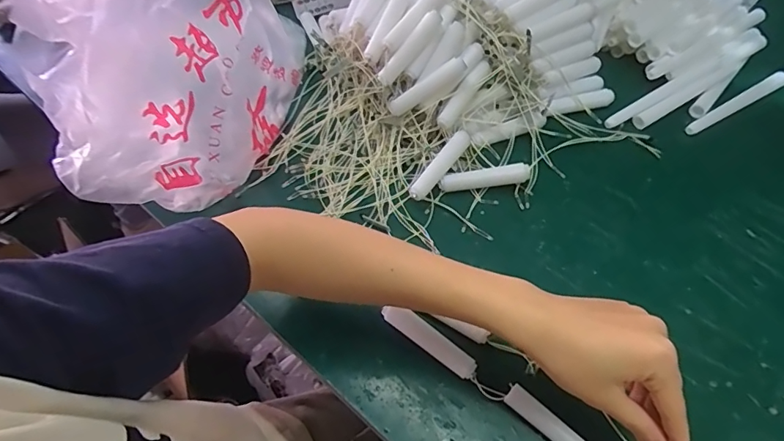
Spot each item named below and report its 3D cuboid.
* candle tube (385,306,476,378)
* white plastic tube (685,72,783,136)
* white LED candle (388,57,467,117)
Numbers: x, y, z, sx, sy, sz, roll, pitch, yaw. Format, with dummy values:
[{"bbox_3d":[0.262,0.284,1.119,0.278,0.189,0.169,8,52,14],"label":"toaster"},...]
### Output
[{"bbox_3d":[0.032,0.099,0.395,0.085,0.010,0.019,32,64,21],"label":"candle tube"},{"bbox_3d":[0.393,-0.133,0.541,0.155,0.009,0.016,-27,59,-15],"label":"white plastic tube"},{"bbox_3d":[0.035,-0.138,0.491,0.088,0.017,0.013,-32,57,14],"label":"white LED candle"}]

